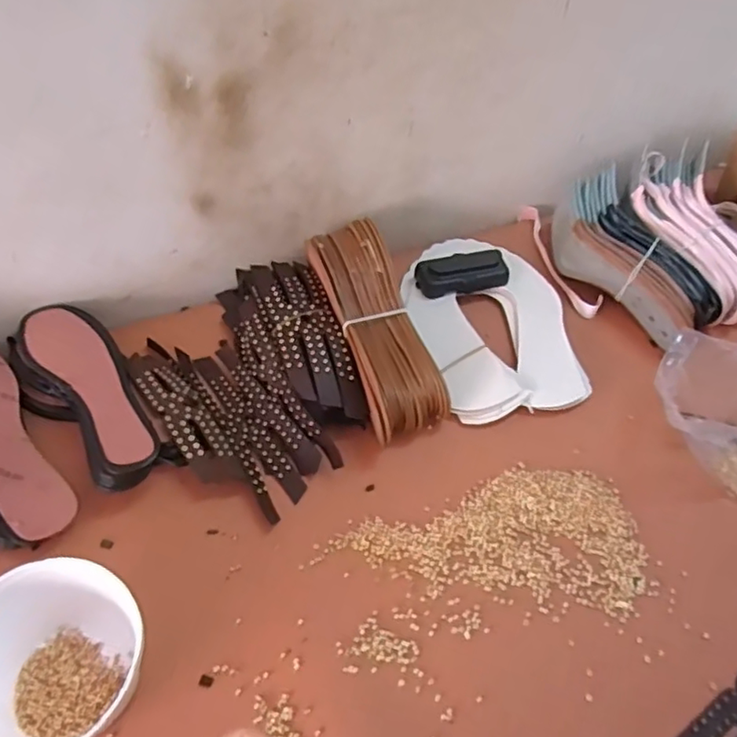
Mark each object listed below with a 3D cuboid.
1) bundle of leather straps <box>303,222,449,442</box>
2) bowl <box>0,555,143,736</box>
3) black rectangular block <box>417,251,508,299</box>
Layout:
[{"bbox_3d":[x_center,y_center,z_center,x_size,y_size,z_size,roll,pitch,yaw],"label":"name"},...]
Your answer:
[{"bbox_3d":[0.006,-0.045,0.629,0.079,0.065,0.245,-15,55,-13],"label":"bundle of leather straps"},{"bbox_3d":[-0.226,0.202,0.435,0.105,0.093,0.114,1,53,-2],"label":"bowl"},{"bbox_3d":[0.112,-0.114,0.714,0.107,0.016,0.053,-10,54,-10],"label":"black rectangular block"}]

